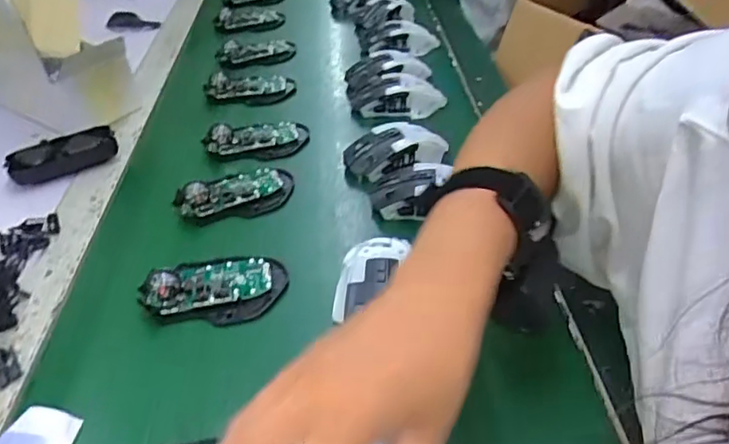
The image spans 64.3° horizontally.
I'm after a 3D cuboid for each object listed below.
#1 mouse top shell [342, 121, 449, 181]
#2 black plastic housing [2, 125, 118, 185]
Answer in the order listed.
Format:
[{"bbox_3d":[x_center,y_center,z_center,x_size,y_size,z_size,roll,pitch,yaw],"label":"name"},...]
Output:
[{"bbox_3d":[0.034,-0.077,0.609,0.110,0.034,0.054,-23,46,-21],"label":"mouse top shell"},{"bbox_3d":[-0.326,-0.072,0.628,0.108,0.030,0.051,-29,46,-30],"label":"black plastic housing"}]

